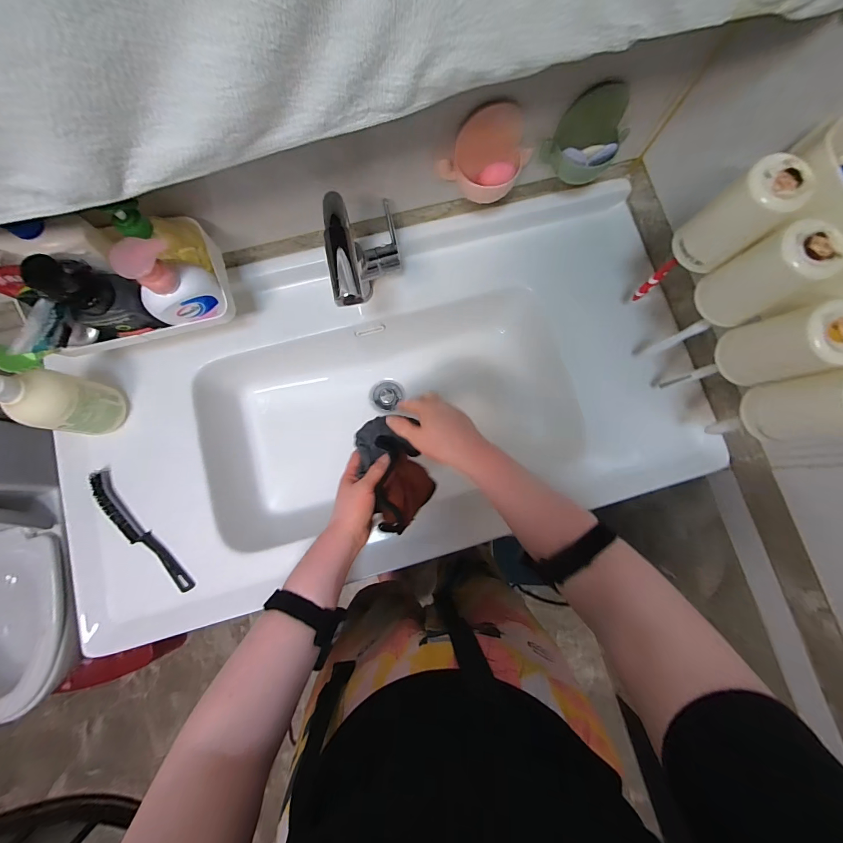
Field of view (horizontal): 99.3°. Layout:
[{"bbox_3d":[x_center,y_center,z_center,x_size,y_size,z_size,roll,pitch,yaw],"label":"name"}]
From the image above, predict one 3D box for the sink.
[{"bbox_3d":[-0.059,-0.037,0.649,0.993,0.199,0.505,-15,82,-5],"label":"sink"}]

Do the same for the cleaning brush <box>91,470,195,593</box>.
[{"bbox_3d":[-0.427,0.170,0.544,0.031,0.021,0.227,-41,85,-8],"label":"cleaning brush"}]

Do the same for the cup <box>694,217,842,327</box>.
[{"bbox_3d":[0.356,-0.152,0.376,0.055,0.109,0.066,-37,84,-7],"label":"cup"}]

